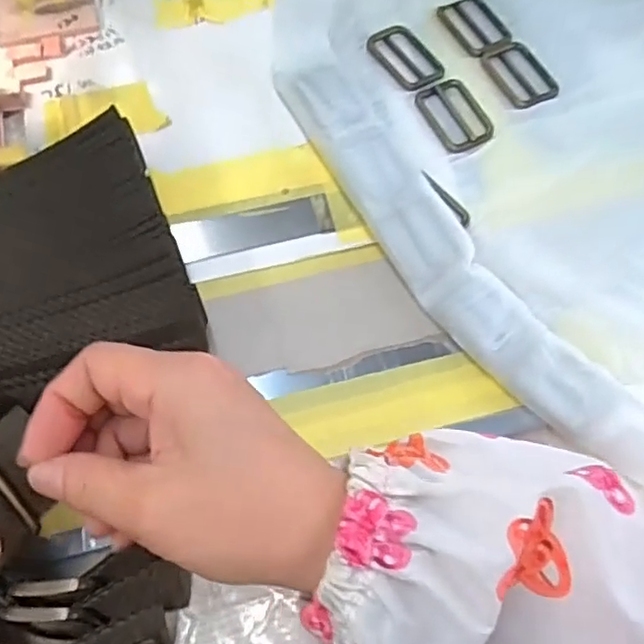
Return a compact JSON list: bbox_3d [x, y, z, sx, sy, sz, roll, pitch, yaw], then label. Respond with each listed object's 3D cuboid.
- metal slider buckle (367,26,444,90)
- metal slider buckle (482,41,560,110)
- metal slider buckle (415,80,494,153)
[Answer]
[{"bbox_3d":[0.047,-0.150,0.358,0.029,0.004,0.045,-33,73,-14],"label":"metal slider buckle"},{"bbox_3d":[0.112,-0.140,0.357,0.030,0.004,0.046,-22,70,-10],"label":"metal slider buckle"},{"bbox_3d":[0.073,-0.114,0.343,0.031,0.004,0.046,-25,71,-11],"label":"metal slider buckle"}]

